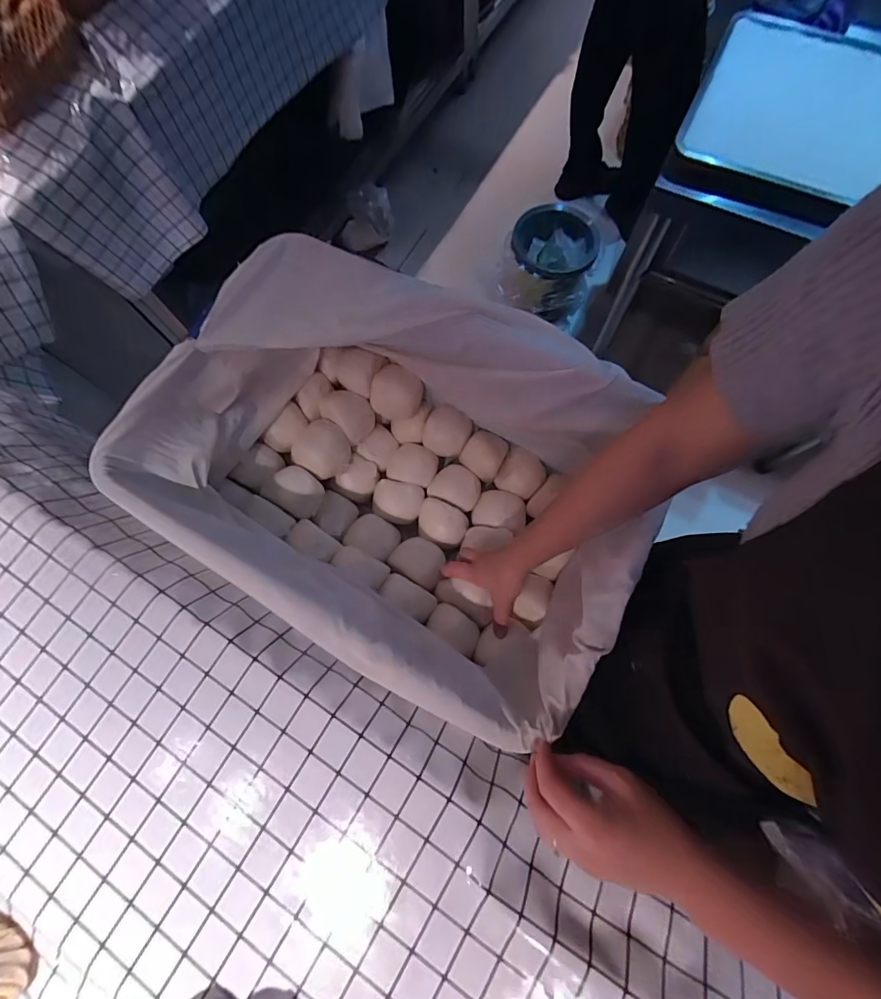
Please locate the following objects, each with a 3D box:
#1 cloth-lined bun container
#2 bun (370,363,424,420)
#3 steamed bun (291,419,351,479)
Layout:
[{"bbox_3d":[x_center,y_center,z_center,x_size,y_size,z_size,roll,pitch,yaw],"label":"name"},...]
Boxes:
[{"bbox_3d":[-0.064,-0.022,0.635,0.597,0.280,0.428,26,75,8],"label":"cloth-lined bun container"},{"bbox_3d":[-0.071,-0.174,0.735,0.076,0.059,0.076,-1,74,2],"label":"bun"},{"bbox_3d":[-0.193,-0.085,0.712,0.086,0.055,0.086,-1,74,2],"label":"steamed bun"}]

